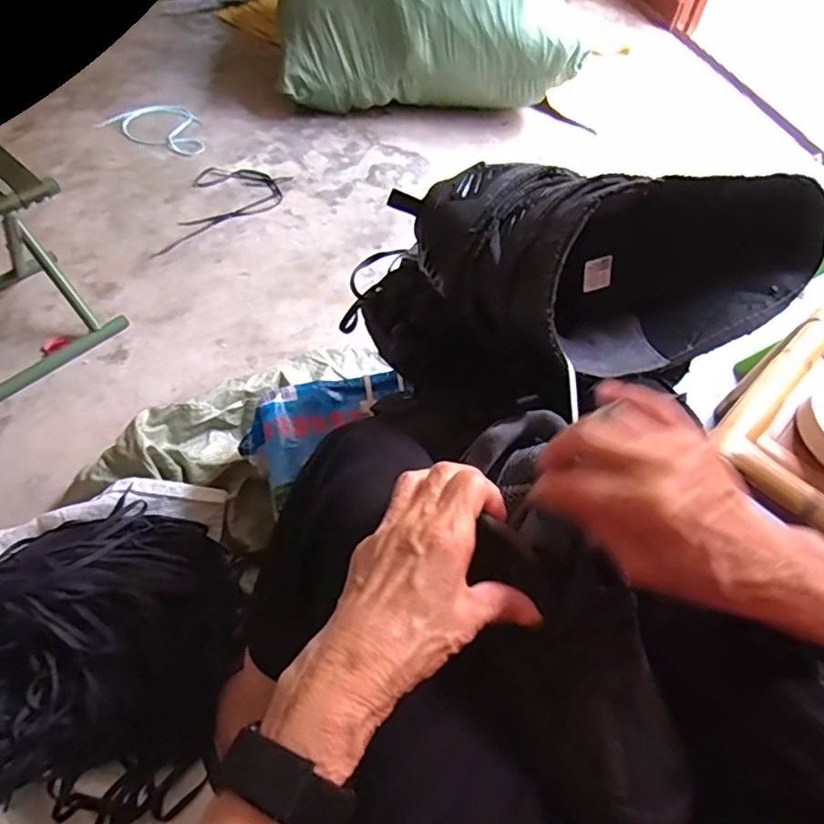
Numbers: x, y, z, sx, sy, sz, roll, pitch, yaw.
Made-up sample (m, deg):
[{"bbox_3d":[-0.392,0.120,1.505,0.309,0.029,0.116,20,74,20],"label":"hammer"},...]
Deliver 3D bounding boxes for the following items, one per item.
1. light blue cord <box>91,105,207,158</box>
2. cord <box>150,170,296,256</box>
[{"bbox_3d":[-0.619,-0.716,1.413,0.270,0.015,0.175,27,58,15],"label":"light blue cord"},{"bbox_3d":[-0.412,-0.445,1.255,0.215,0.010,0.318,6,55,0],"label":"cord"}]

